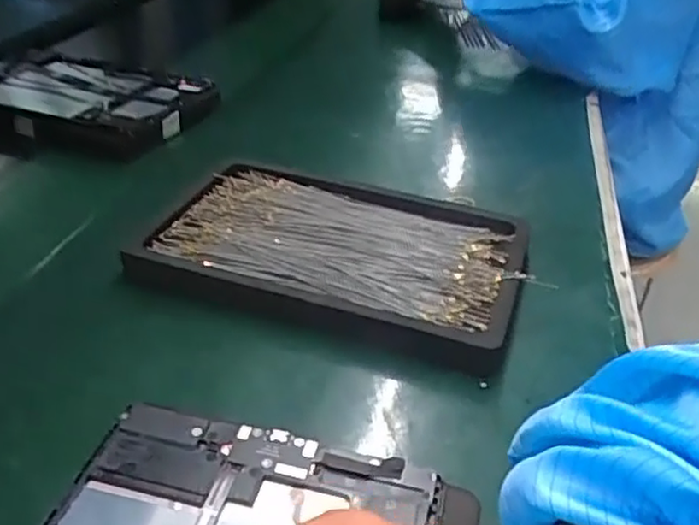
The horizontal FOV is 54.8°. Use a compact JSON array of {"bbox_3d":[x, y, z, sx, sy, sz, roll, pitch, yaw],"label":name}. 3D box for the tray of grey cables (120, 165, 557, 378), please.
[{"bbox_3d":[-0.008,-0.005,0.458,0.242,0.026,0.157,11,35,11],"label":"tray of grey cables"}]

